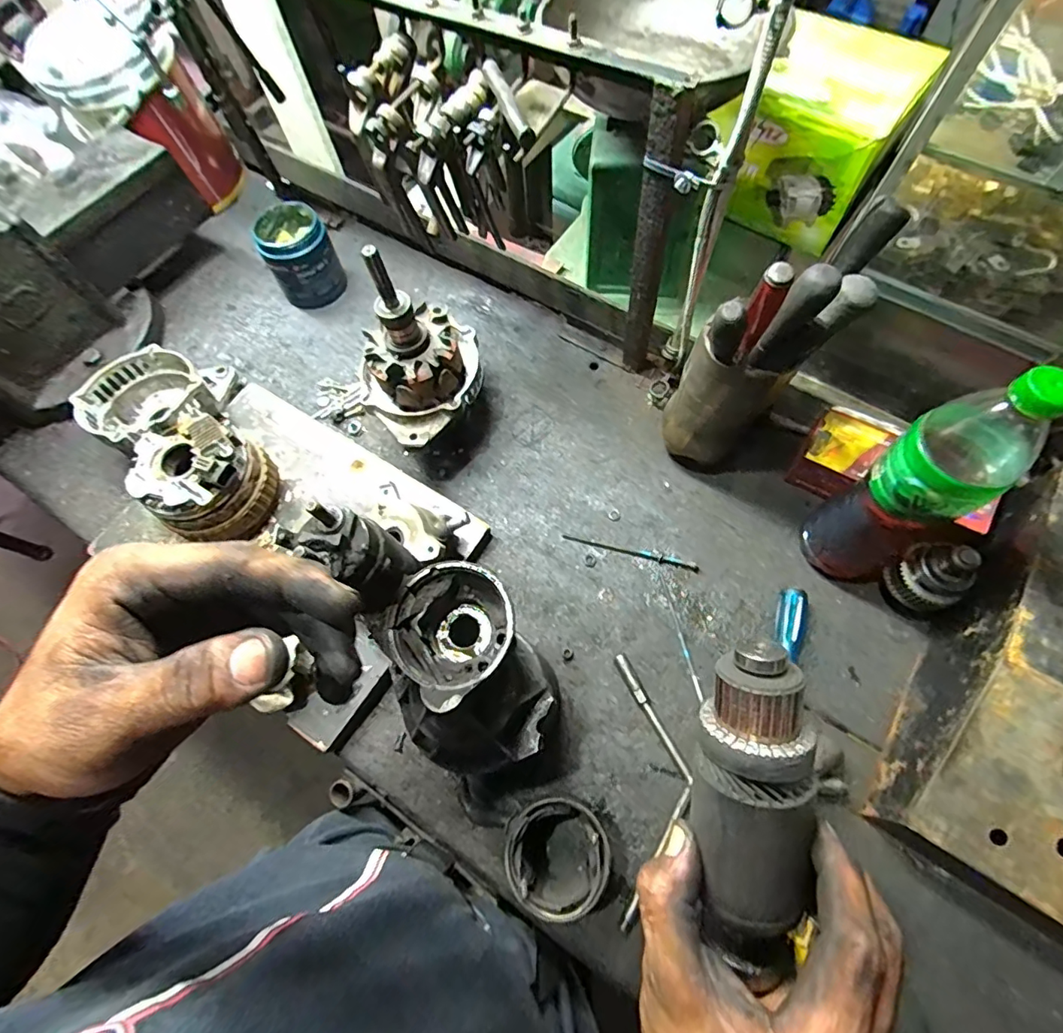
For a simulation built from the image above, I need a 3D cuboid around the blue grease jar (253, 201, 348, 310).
[{"bbox_3d":[-0.321,-0.364,0.717,0.089,0.096,0.090,-1,68,3],"label":"blue grease jar"}]

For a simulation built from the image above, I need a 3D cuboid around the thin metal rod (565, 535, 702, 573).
[{"bbox_3d":[0.108,0.038,0.562,0.147,0.004,0.009,15,68,9],"label":"thin metal rod"}]

